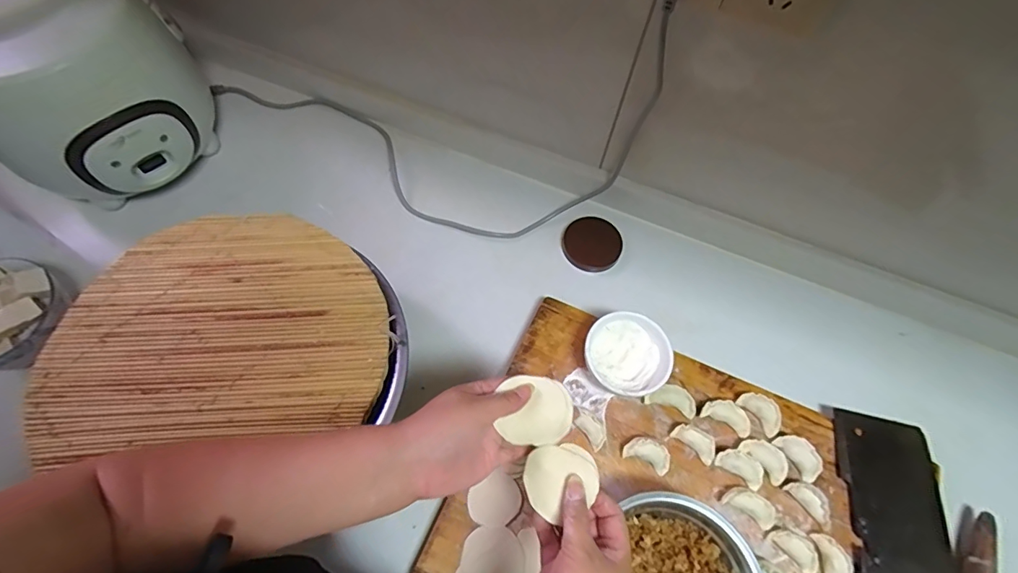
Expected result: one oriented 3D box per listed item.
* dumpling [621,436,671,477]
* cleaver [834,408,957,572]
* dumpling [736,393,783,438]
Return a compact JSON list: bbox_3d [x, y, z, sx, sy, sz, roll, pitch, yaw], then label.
[{"bbox_3d":[0.156,0.182,0.531,0.051,0.021,0.034,25,66,9],"label":"dumpling"},{"bbox_3d":[0.417,0.286,0.498,0.113,0.030,0.298,9,64,2],"label":"cleaver"},{"bbox_3d":[0.295,0.144,0.555,0.028,0.018,0.052,-37,71,-18],"label":"dumpling"}]

